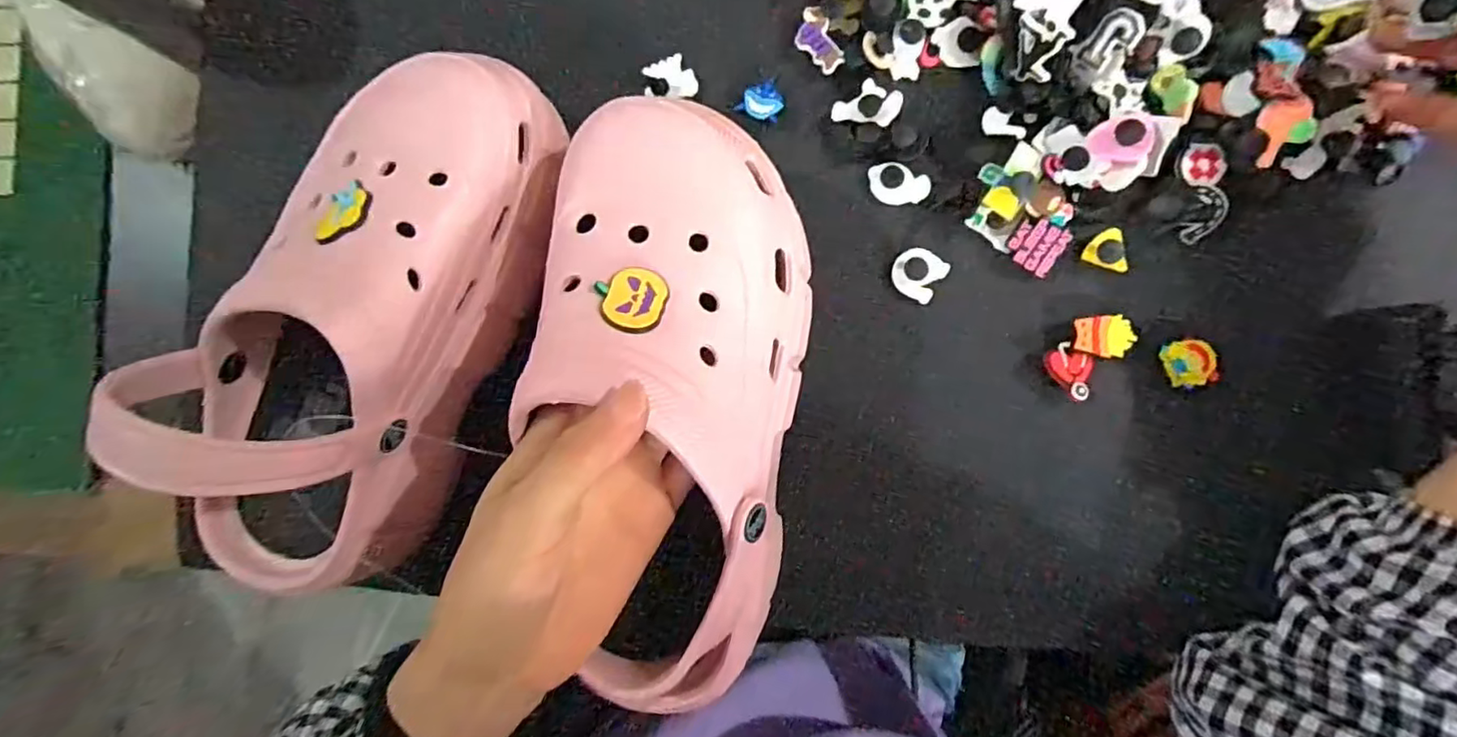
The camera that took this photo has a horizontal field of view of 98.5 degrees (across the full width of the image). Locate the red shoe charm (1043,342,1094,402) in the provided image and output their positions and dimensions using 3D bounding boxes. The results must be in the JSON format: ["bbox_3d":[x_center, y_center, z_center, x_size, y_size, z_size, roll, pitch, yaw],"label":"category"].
[{"bbox_3d":[0.164,0.001,0.299,0.025,0.004,0.020,42,94,7],"label":"red shoe charm"}]

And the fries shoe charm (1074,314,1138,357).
[{"bbox_3d":[0.179,-0.016,0.296,0.027,0.004,0.019,-6,87,7],"label":"fries shoe charm"}]

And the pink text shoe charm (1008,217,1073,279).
[{"bbox_3d":[0.148,-0.059,0.301,0.023,0.004,0.025,29,110,3],"label":"pink text shoe charm"}]

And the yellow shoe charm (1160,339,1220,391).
[{"bbox_3d":[0.215,-0.002,0.292,0.021,0.004,0.022,-17,86,6],"label":"yellow shoe charm"}]

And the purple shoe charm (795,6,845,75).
[{"bbox_3d":[0.045,-0.167,0.320,0.019,0.004,0.033,-23,86,6],"label":"purple shoe charm"}]

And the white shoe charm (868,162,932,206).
[{"bbox_3d":[0.086,-0.092,0.317,0.030,0.011,0.019,21,91,7],"label":"white shoe charm"}]

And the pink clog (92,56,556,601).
[{"bbox_3d":[-0.164,-0.025,0.263,0.102,0.104,0.244,23,91,7],"label":"pink clog"}]

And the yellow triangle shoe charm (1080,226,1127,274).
[{"bbox_3d":[0.183,-0.057,0.299,0.020,0.011,0.019,22,91,7],"label":"yellow triangle shoe charm"}]

